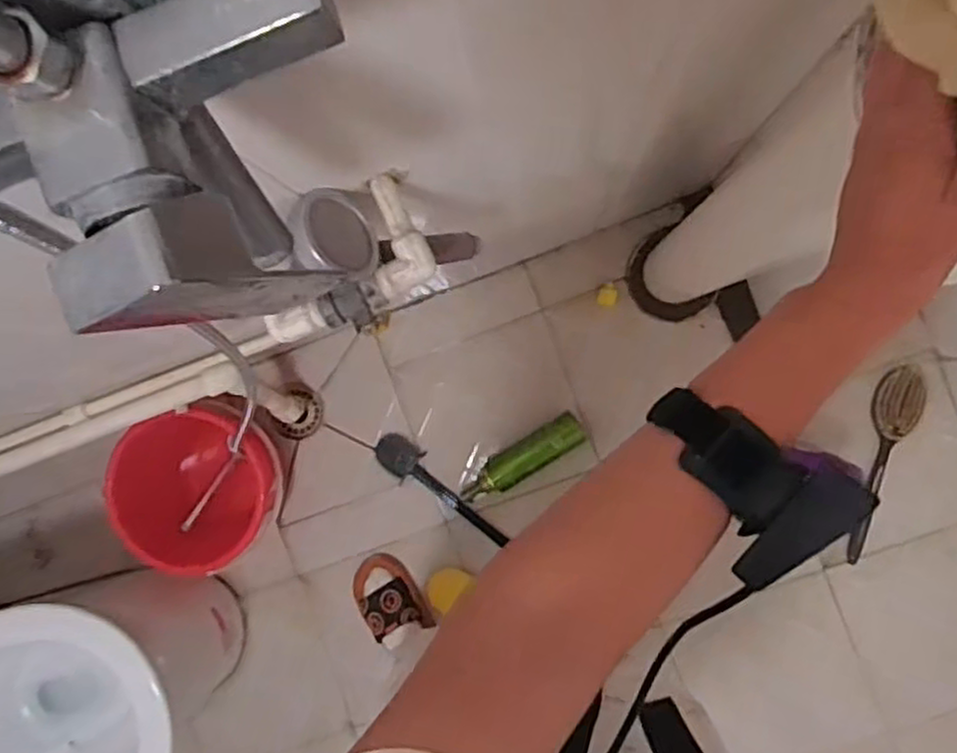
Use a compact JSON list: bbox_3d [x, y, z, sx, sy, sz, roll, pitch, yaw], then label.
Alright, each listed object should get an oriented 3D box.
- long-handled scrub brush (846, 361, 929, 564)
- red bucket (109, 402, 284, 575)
[{"bbox_3d":[0.705,0.154,1.317,0.075,0.028,0.356,16,93,4],"label":"long-handled scrub brush"},{"bbox_3d":[-0.462,0.185,1.282,0.241,0.242,0.257,0,92,5],"label":"red bucket"}]

